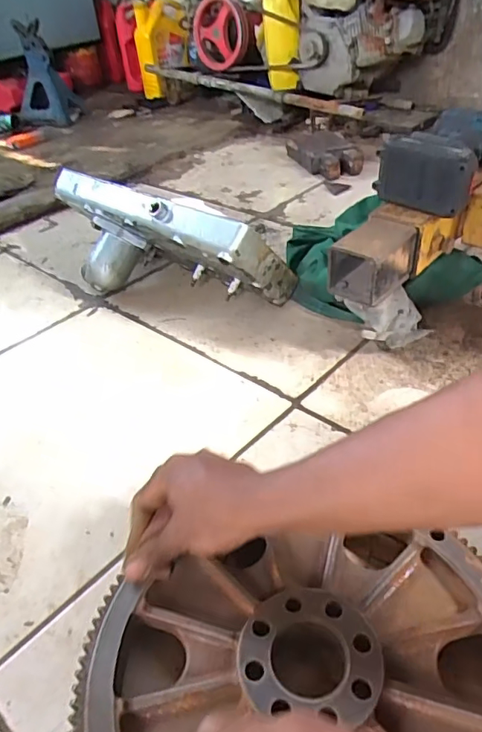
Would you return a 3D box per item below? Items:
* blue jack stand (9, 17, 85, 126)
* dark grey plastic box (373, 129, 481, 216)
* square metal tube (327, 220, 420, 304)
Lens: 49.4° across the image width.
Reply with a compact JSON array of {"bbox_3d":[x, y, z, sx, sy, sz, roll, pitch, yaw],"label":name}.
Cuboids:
[{"bbox_3d":[-0.627,-0.897,1.627,0.179,0.282,0.144,-2,37,2],"label":"blue jack stand"},{"bbox_3d":[0.217,-0.228,0.626,0.119,0.075,0.039,19,44,28],"label":"dark grey plastic box"},{"bbox_3d":[0.157,-0.128,0.630,0.070,0.072,0.098,25,47,33],"label":"square metal tube"}]

